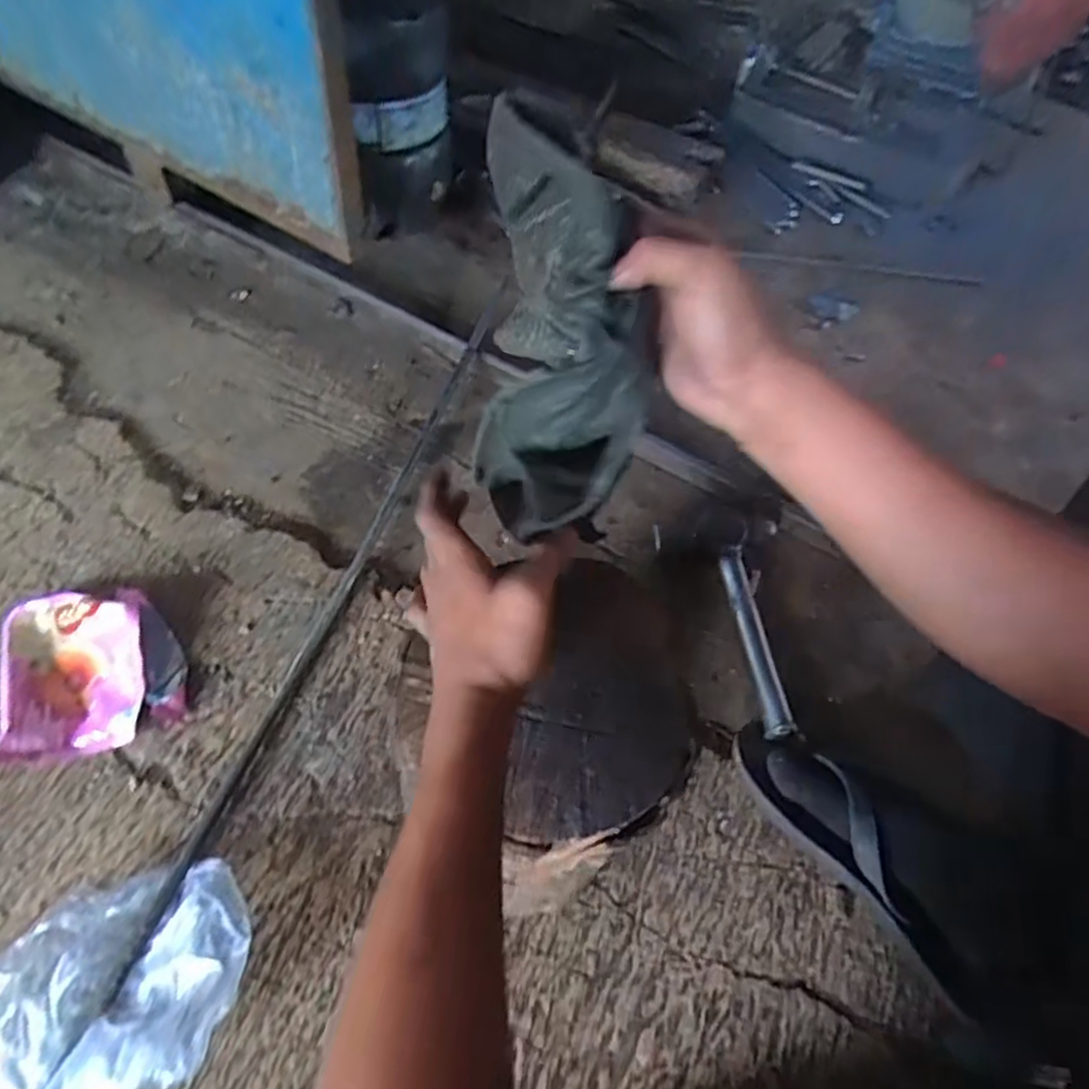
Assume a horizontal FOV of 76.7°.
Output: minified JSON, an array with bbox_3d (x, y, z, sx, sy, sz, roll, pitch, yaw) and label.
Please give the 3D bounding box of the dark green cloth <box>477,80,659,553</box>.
[{"bbox_3d":[0.009,-0.106,0.381,0.090,0.230,0.079,-3,32,-7],"label":"dark green cloth"}]

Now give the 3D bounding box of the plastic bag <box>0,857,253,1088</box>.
[{"bbox_3d":[-0.300,0.314,0.480,0.184,0.055,0.143,-22,62,-17],"label":"plastic bag"}]

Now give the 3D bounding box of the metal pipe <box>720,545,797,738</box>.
[{"bbox_3d":[0.201,0.086,0.660,0.028,0.020,0.194,-2,57,-6],"label":"metal pipe"}]

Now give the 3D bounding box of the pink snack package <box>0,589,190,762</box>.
[{"bbox_3d":[-0.404,0.104,0.612,0.144,0.036,0.162,-16,60,-15],"label":"pink snack package"}]

